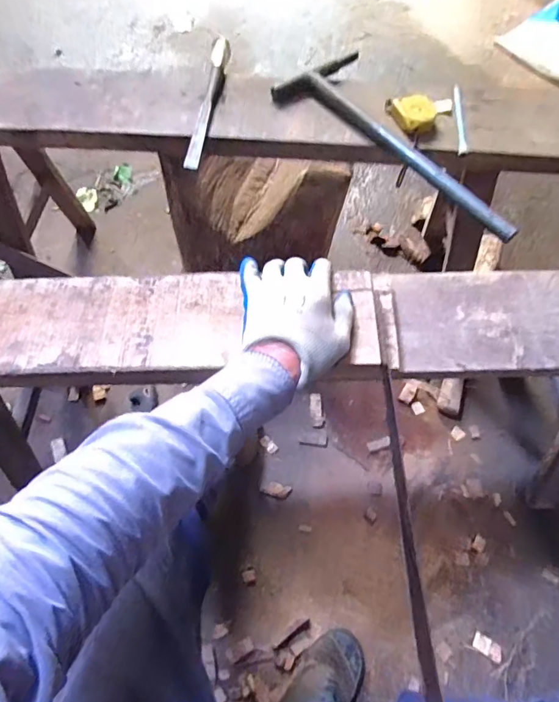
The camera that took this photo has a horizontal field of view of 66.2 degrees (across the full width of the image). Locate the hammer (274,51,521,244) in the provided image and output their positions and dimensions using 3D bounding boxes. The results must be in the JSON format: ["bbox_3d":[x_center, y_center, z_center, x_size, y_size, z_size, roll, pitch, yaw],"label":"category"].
[{"bbox_3d":[0.187,-0.309,0.616,0.149,0.026,0.407,-40,70,-16],"label":"hammer"}]

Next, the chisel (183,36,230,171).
[{"bbox_3d":[-0.108,-0.375,0.641,0.022,0.026,0.261,6,65,4],"label":"chisel"}]

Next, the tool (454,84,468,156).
[{"bbox_3d":[0.268,-0.349,0.641,0.015,0.013,0.146,4,65,3],"label":"tool"}]

